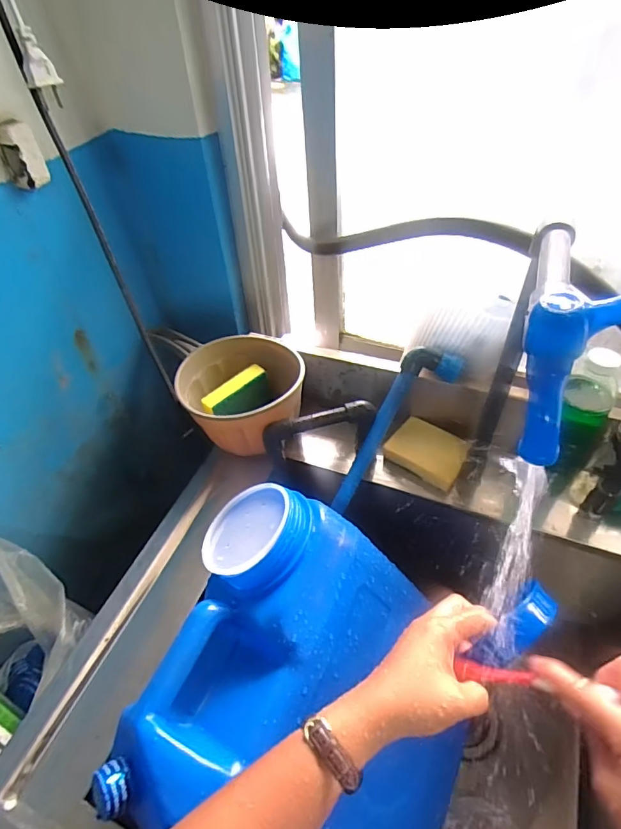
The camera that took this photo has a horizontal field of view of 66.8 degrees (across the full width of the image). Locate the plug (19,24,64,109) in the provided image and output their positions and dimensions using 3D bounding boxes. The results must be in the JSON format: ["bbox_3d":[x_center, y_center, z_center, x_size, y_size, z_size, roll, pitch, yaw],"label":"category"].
[{"bbox_3d":[-0.210,-0.268,0.364,0.023,0.047,0.016,-20,48,-14],"label":"plug"}]

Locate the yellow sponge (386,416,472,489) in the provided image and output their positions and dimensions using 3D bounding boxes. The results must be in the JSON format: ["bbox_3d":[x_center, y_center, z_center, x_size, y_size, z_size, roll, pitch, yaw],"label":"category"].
[{"bbox_3d":[0.160,0.050,0.642,0.098,0.029,0.068,29,55,28],"label":"yellow sponge"}]

